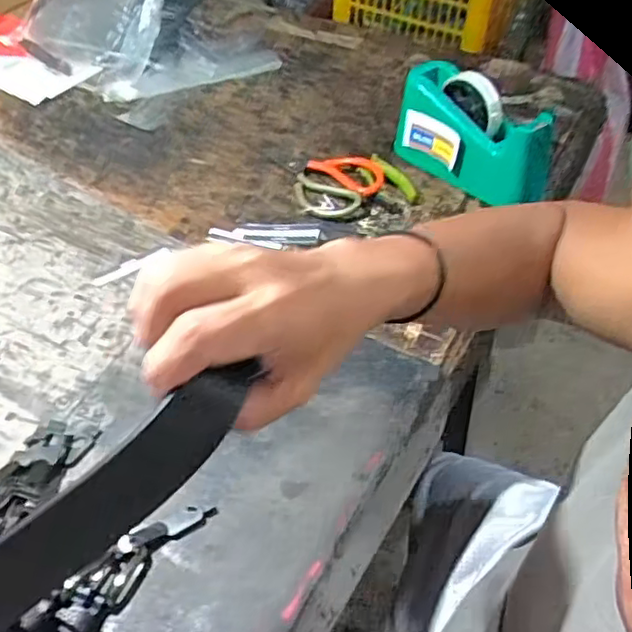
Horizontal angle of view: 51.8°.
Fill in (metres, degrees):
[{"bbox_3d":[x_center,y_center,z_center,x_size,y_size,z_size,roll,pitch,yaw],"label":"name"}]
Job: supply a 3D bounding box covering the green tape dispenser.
[{"bbox_3d":[0.185,-0.217,0.772,0.187,0.114,0.069,34,55,24],"label":"green tape dispenser"}]

